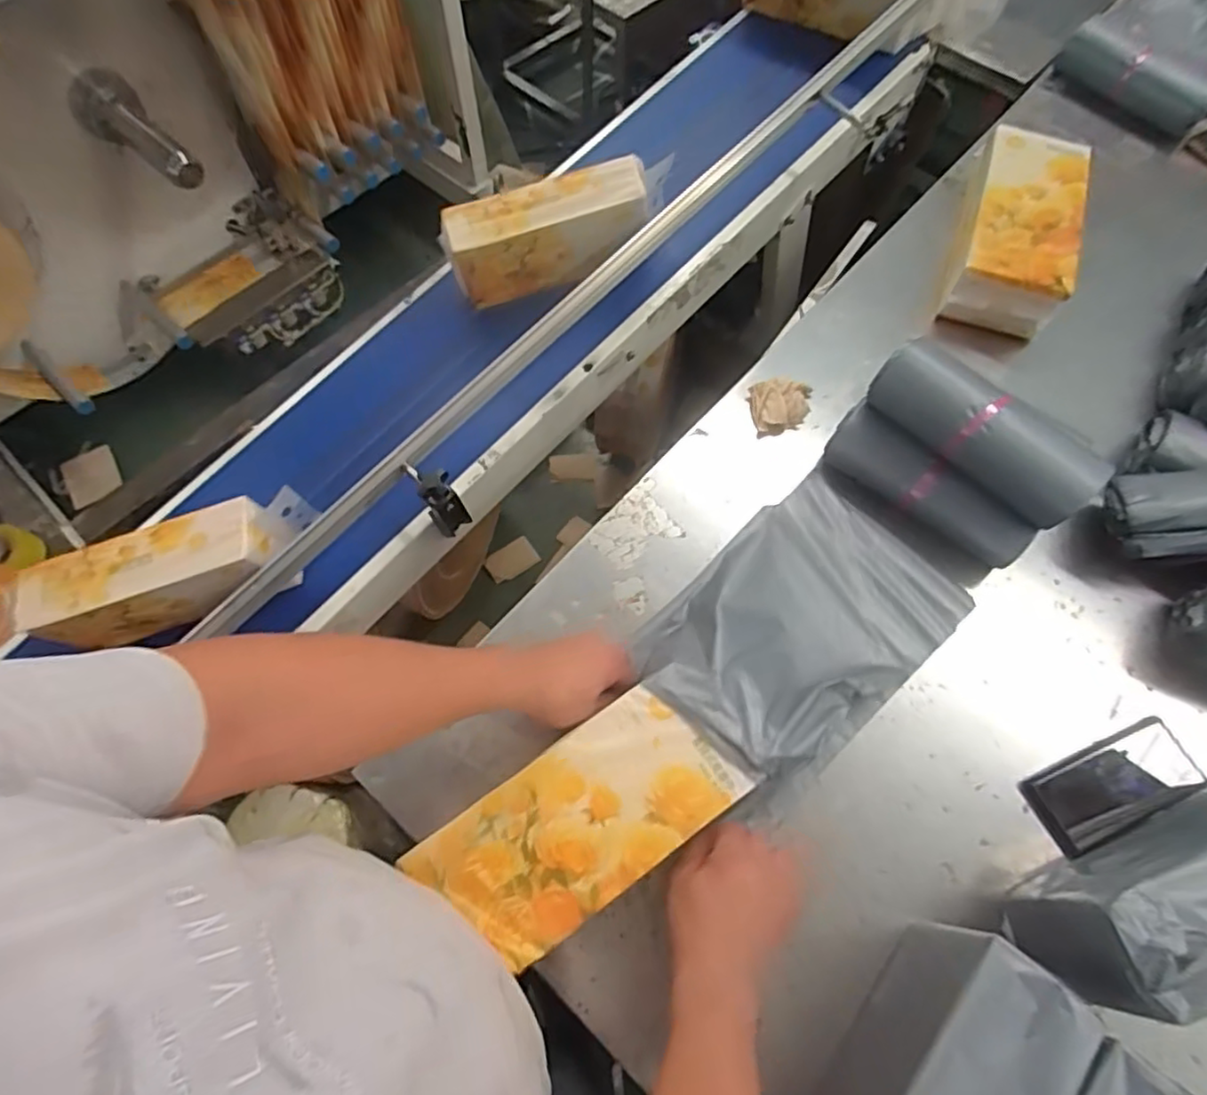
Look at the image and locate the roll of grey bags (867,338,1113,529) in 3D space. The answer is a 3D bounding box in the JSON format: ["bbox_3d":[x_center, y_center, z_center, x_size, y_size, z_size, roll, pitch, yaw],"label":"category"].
[{"bbox_3d":[0.399,-0.125,0.691,0.239,0.061,0.074,39,72,16],"label":"roll of grey bags"}]

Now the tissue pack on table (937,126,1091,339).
[{"bbox_3d":[0.575,-0.444,0.915,0.138,0.106,0.331,20,68,9],"label":"tissue pack on table"}]

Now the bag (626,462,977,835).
[{"bbox_3d":[0.209,0.074,0.673,0.343,0.107,0.223,-40,71,-16],"label":"bag"}]

